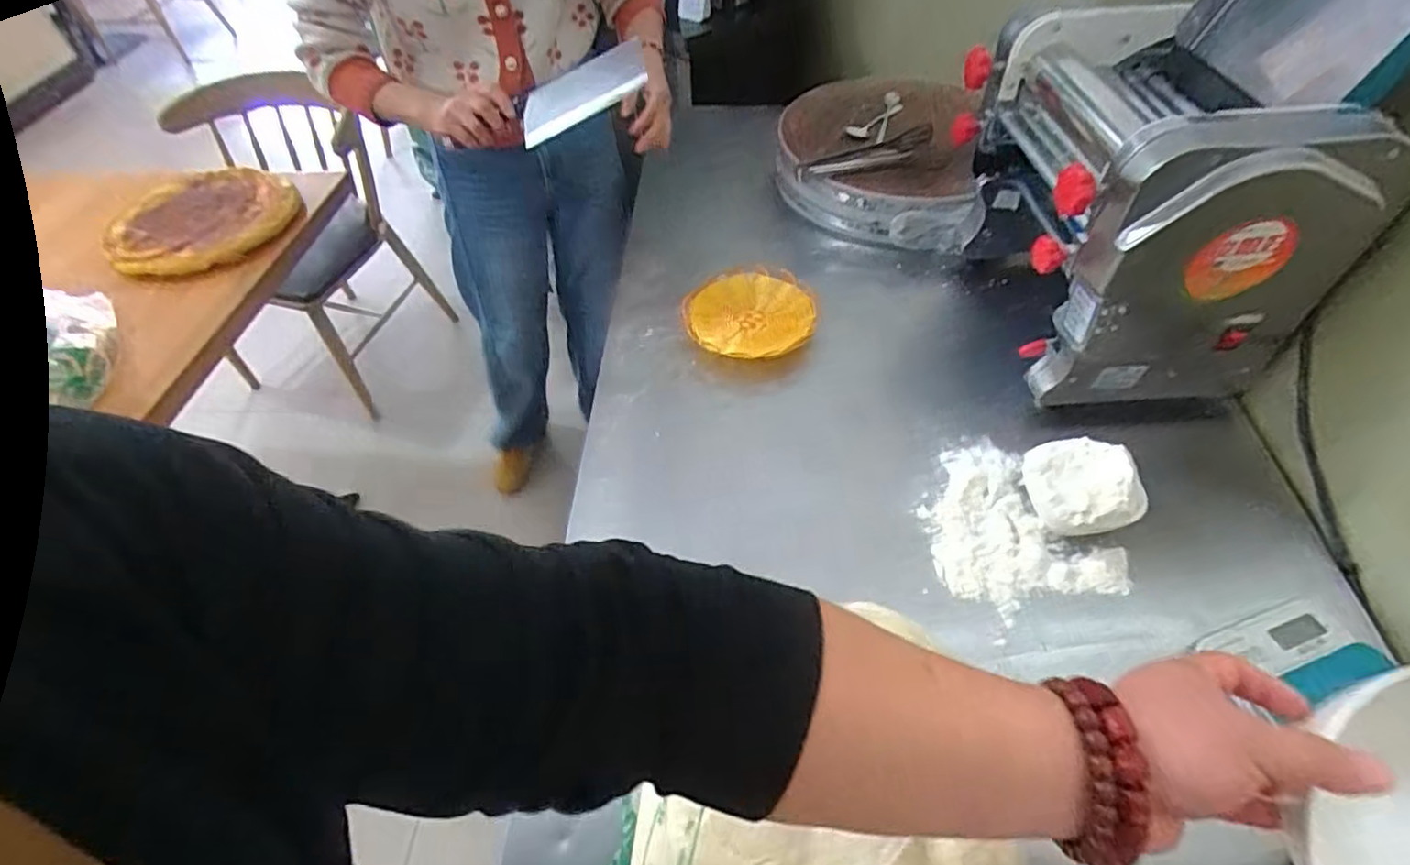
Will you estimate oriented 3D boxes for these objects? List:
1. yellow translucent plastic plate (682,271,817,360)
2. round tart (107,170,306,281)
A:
[{"bbox_3d":[0.067,-0.165,0.957,0.181,0.050,0.181,-2,50,2],"label":"yellow translucent plastic plate"},{"bbox_3d":[-0.823,-0.364,1.141,0.283,0.049,0.268,-4,50,1],"label":"round tart"}]

